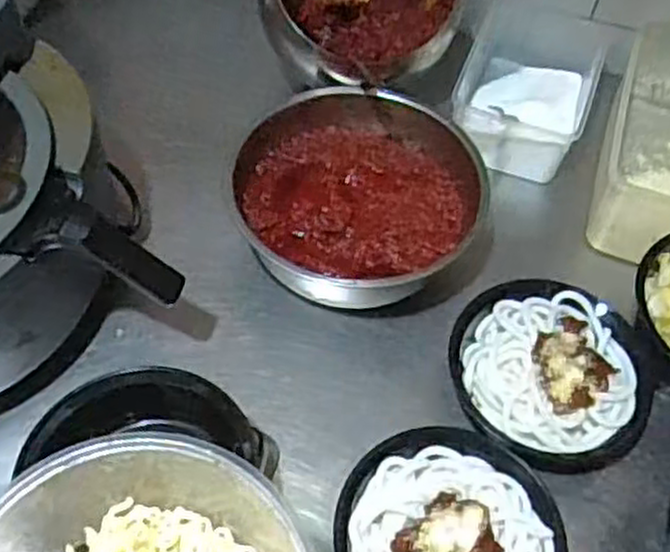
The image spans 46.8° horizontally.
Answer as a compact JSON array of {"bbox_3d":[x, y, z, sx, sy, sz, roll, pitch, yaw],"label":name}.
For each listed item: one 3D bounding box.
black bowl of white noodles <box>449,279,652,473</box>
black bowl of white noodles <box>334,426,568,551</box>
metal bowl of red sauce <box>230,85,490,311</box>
[{"bbox_3d":[0.184,0.081,0.678,0.157,0.060,0.164,2,54,-3],"label":"black bowl of white noodles"},{"bbox_3d":[0.086,0.202,0.589,0.162,0.064,0.170,2,54,-3],"label":"black bowl of white noodles"},{"bbox_3d":[0.022,-0.080,0.762,0.237,0.073,0.218,2,54,-3],"label":"metal bowl of red sauce"}]

